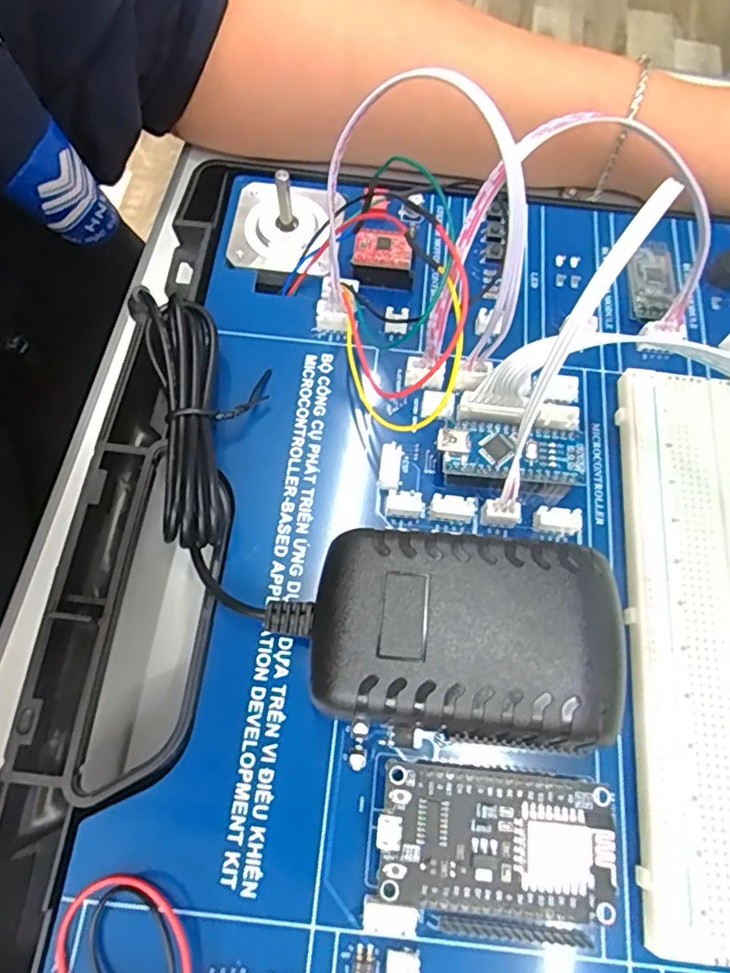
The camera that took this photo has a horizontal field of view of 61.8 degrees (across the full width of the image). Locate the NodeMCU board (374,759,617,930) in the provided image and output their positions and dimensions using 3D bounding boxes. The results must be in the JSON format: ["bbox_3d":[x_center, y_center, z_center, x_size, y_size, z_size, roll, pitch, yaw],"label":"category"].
[{"bbox_3d":[0.033,0.089,0.155,0.057,0.015,0.031,6,69,0],"label":"NodeMCU board"}]

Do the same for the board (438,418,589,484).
[{"bbox_3d":[0.046,-0.011,0.191,0.045,0.011,0.018,5,69,-1],"label":"board"}]

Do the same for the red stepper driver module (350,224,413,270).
[{"bbox_3d":[0.007,-0.084,0.221,0.020,0.015,0.014,11,69,1],"label":"red stepper driver module"}]

